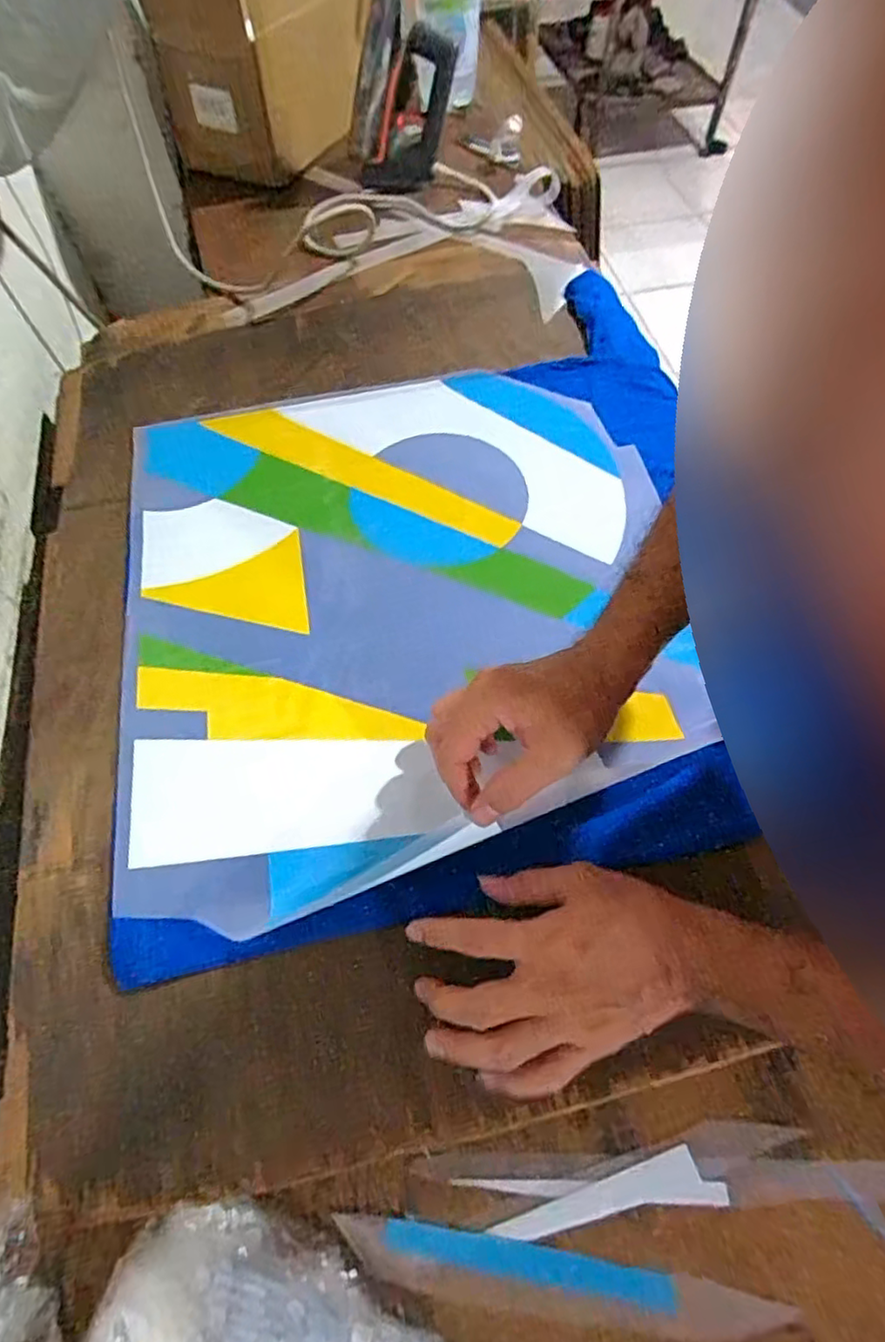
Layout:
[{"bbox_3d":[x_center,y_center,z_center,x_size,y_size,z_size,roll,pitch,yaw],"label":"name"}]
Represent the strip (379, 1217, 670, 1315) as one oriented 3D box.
[{"bbox_3d":[0.047,0.326,0.359,0.157,0.004,0.017,6,53,7],"label":"strip"}]

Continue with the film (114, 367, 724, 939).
[{"bbox_3d":[-0.038,-0.075,0.539,0.441,0.030,0.487,-11,62,-4],"label":"film"}]

